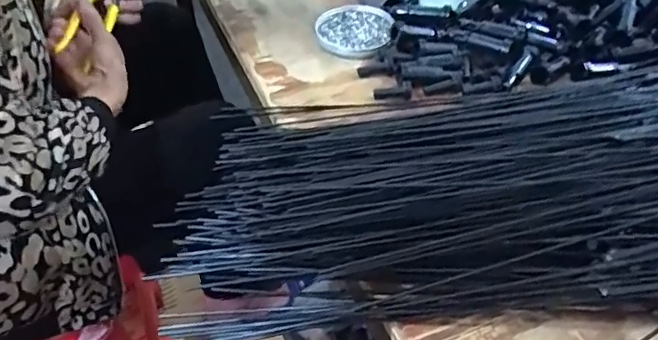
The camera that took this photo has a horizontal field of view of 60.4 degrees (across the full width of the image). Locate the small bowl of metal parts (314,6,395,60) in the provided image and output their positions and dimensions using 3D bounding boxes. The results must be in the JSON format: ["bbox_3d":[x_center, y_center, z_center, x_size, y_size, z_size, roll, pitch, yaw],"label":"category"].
[{"bbox_3d":[0.029,-0.161,0.648,0.086,0.011,0.089,0,48,0],"label":"small bowl of metal parts"}]

